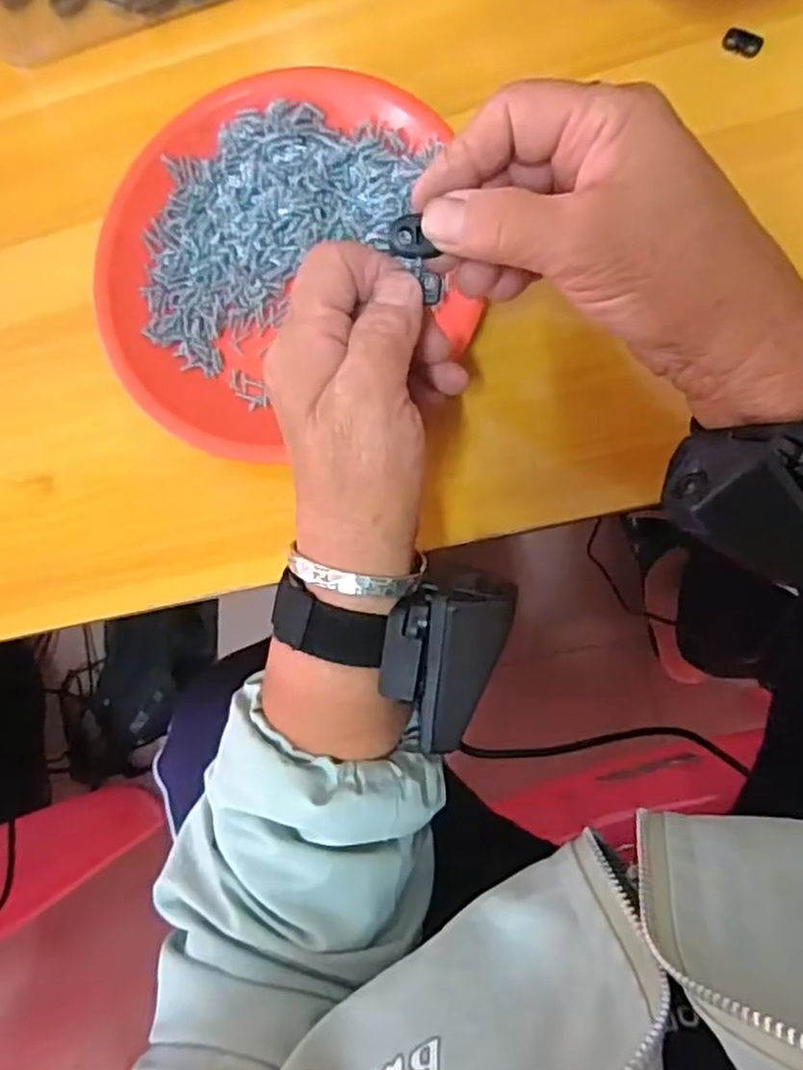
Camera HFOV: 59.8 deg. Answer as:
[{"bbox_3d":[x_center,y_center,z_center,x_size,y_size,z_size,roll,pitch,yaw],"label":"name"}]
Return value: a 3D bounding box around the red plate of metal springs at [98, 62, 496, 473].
[{"bbox_3d":[-0.061,-0.141,0.350,0.182,0.031,0.178,-1,84,9],"label":"red plate of metal springs"}]

